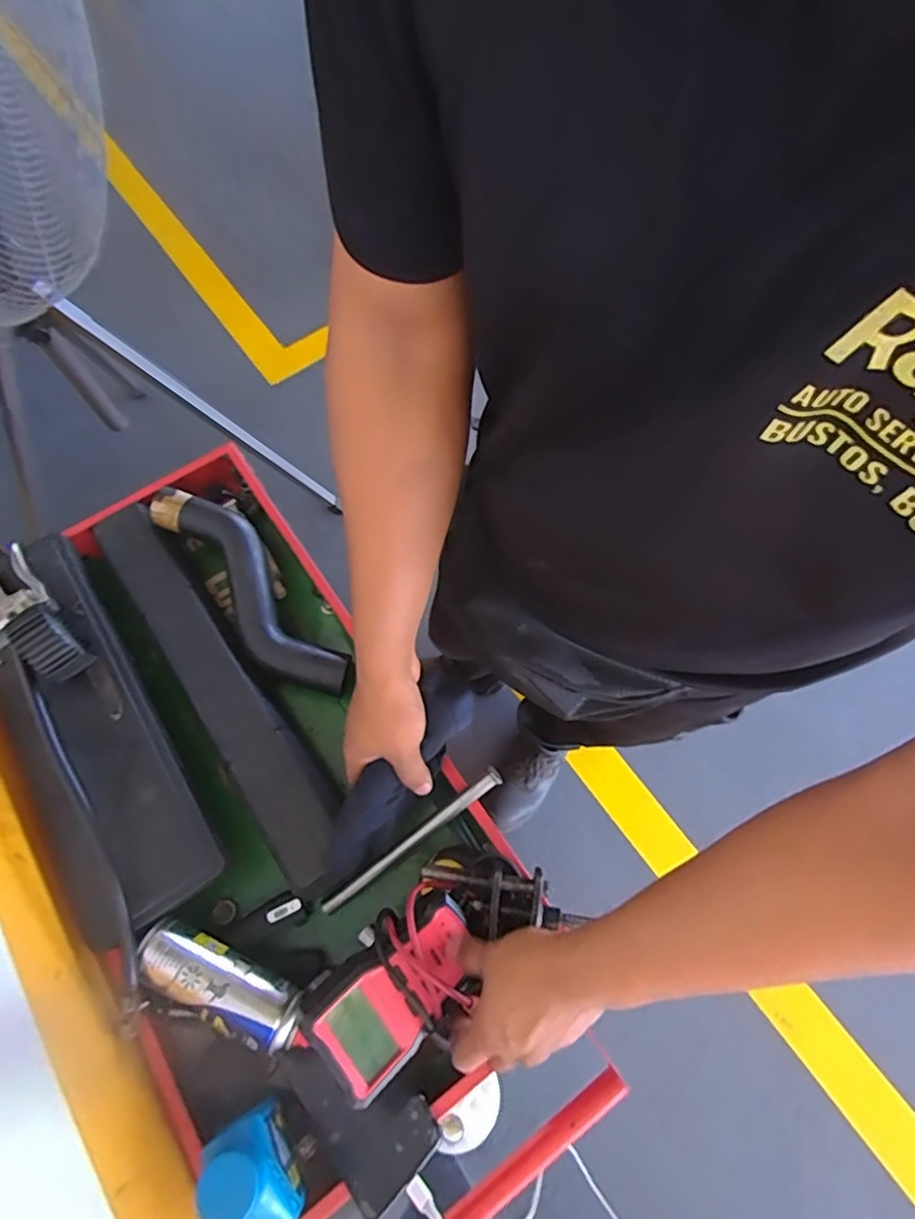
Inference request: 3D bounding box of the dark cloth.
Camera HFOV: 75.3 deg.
[{"bbox_3d":[-0.050,0.147,0.543,0.056,0.058,0.201,33,90,15],"label":"dark cloth"}]

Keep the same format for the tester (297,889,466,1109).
[{"bbox_3d":[-0.047,0.304,0.479,0.138,0.032,0.085,-35,91,-28],"label":"tester"}]

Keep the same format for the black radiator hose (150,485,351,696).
[{"bbox_3d":[-0.229,-0.026,0.657,0.082,0.050,0.303,-38,72,-13],"label":"black radiator hose"}]

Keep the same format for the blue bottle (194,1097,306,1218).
[{"bbox_3d":[-0.144,0.410,0.433,0.041,0.120,0.081,-32,71,-12],"label":"blue bottle"}]

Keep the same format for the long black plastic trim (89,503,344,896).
[{"bbox_3d":[-0.254,0.059,0.614,0.071,0.043,0.461,-34,71,-12],"label":"long black plastic trim"}]

